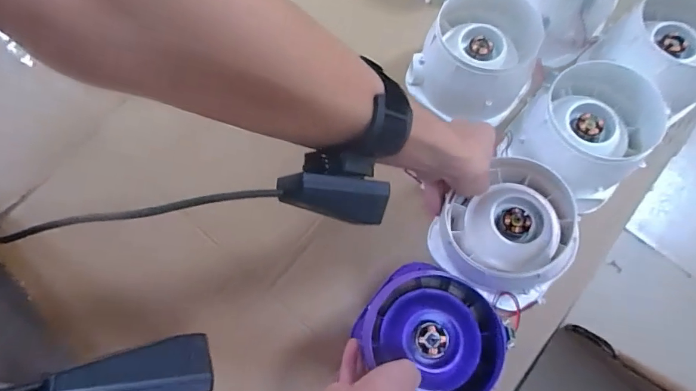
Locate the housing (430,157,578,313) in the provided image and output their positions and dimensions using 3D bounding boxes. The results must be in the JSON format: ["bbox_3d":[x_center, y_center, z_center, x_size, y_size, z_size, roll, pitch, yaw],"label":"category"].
[{"bbox_3d":[0.161,0.031,0.418,0.126,0.095,0.137,31,73,11],"label":"housing"}]

